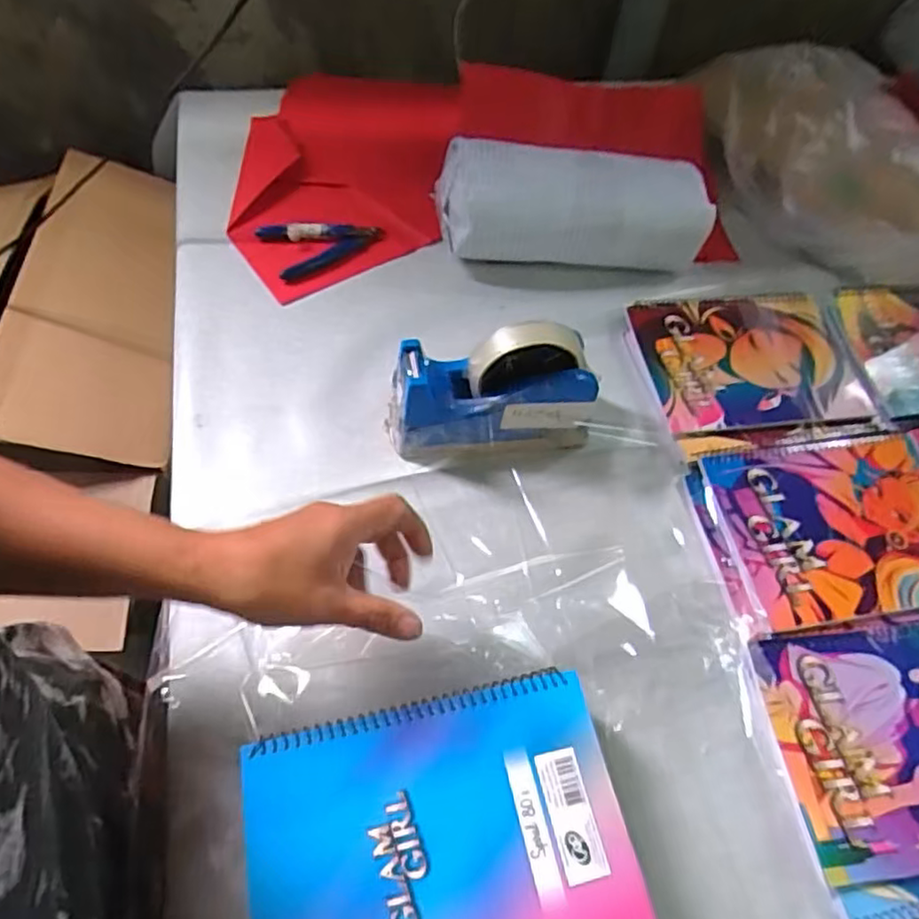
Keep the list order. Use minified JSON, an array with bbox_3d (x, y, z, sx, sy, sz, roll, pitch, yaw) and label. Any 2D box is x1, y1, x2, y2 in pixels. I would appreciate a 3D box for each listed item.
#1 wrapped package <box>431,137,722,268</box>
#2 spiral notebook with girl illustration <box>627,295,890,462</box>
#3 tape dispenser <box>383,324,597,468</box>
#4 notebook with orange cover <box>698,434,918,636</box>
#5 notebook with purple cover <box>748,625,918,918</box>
[{"bbox_3d":[0.111,-0.253,0.644,0.255,0.078,0.089,0,59,-3],"label":"wrapped package"},{"bbox_3d":[0.270,-0.083,0.593,0.195,0.012,0.165,-7,60,-7],"label":"spiral notebook with girl illustration"},{"bbox_3d":[0.026,-0.055,0.506,0.160,0.105,0.059,-5,59,-6],"label":"tape dispenser"},{"bbox_3d":[0.303,0.051,0.515,0.199,0.008,0.149,-6,60,-7],"label":"notebook with orange cover"},{"bbox_3d":[0.309,0.195,0.428,0.193,0.009,0.165,-5,59,-6],"label":"notebook with purple cover"}]

